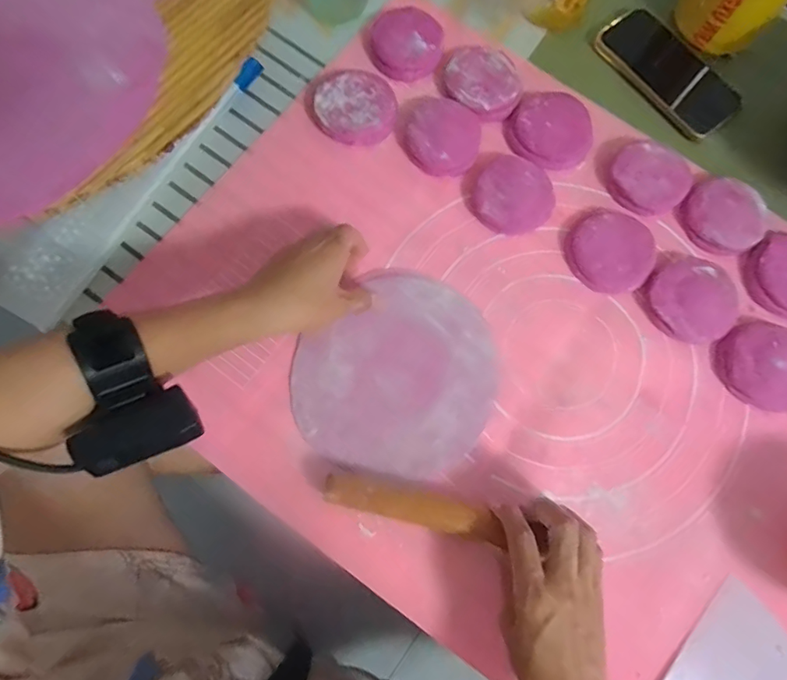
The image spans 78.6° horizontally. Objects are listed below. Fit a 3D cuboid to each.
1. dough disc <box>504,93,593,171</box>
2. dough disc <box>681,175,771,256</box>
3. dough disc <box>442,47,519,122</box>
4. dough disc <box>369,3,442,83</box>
[{"bbox_3d":[0.157,-0.209,0.477,0.082,0.014,0.083,0,77,-1],"label":"dough disc"},{"bbox_3d":[0.316,-0.119,0.456,0.078,0.011,0.074,0,77,-1],"label":"dough disc"},{"bbox_3d":[0.088,-0.258,0.484,0.072,0.013,0.079,0,77,-1],"label":"dough disc"},{"bbox_3d":[0.012,-0.302,0.489,0.071,0.023,0.072,0,77,-1],"label":"dough disc"}]

